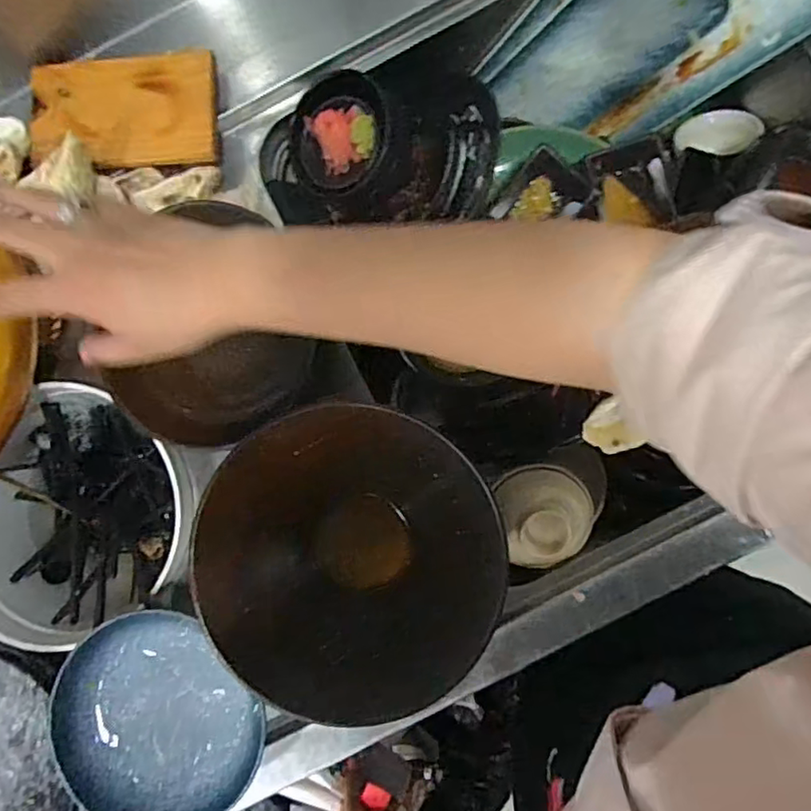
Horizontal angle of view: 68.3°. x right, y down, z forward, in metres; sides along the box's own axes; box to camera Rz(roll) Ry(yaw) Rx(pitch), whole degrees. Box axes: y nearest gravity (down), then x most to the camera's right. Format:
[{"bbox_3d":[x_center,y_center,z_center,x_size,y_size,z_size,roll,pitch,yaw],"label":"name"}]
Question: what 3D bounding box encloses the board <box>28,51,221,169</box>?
[{"bbox_3d":[-0.257,-0.270,0.549,0.170,0.023,0.097,-1,82,5],"label":"board"}]

